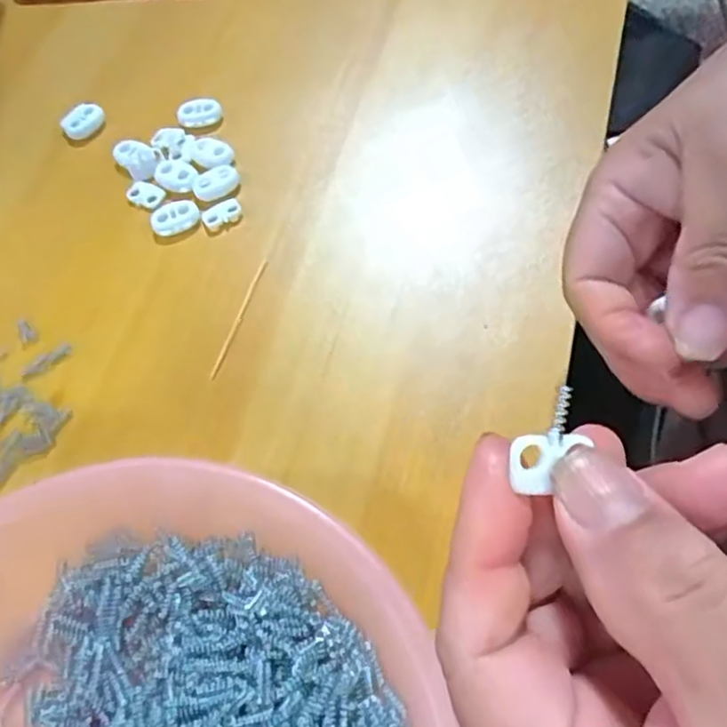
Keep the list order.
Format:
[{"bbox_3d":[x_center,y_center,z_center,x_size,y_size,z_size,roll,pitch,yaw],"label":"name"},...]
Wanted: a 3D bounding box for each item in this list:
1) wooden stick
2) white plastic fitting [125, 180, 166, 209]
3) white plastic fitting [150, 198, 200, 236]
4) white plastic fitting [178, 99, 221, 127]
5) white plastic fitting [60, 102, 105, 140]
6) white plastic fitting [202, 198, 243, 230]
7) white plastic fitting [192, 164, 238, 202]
[{"bbox_3d":[-0.053,-0.020,0.276,0.004,0.004,0.059,15,65,14],"label":"wooden stick"},{"bbox_3d":[-0.105,-0.082,0.310,0.019,0.004,0.011,24,68,18],"label":"white plastic fitting"},{"bbox_3d":[-0.087,-0.067,0.297,0.022,0.008,0.015,-25,63,-7],"label":"white plastic fitting"},{"bbox_3d":[-0.083,-0.127,0.325,0.022,0.008,0.010,-13,62,0],"label":"white plastic fitting"},{"bbox_3d":[-0.145,-0.126,0.335,0.022,0.008,0.016,-30,63,-9],"label":"white plastic fitting"},{"bbox_3d":[-0.065,-0.069,0.297,0.018,0.004,0.012,-28,63,-8],"label":"white plastic fitting"},{"bbox_3d":[-0.069,-0.085,0.301,0.022,0.004,0.014,-30,63,-9],"label":"white plastic fitting"}]

